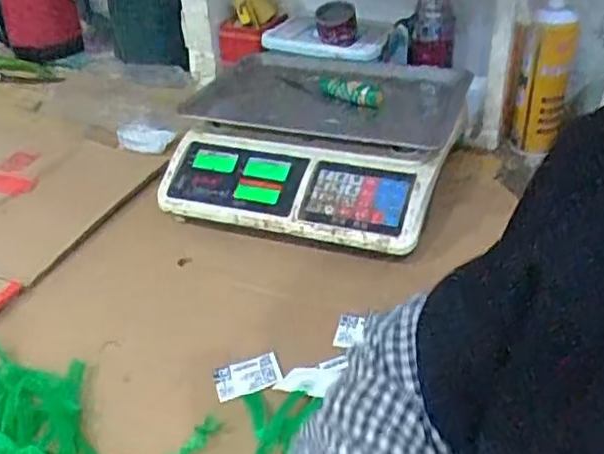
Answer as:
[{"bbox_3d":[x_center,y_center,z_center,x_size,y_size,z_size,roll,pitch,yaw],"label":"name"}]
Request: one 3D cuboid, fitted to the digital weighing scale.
[{"bbox_3d":[0.030,-0.110,0.892,0.337,0.105,0.339,10,36,16],"label":"digital weighing scale"}]

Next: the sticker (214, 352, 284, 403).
[{"bbox_3d":[-0.050,0.135,0.619,0.059,0.008,0.035,-11,36,-14],"label":"sticker"}]

